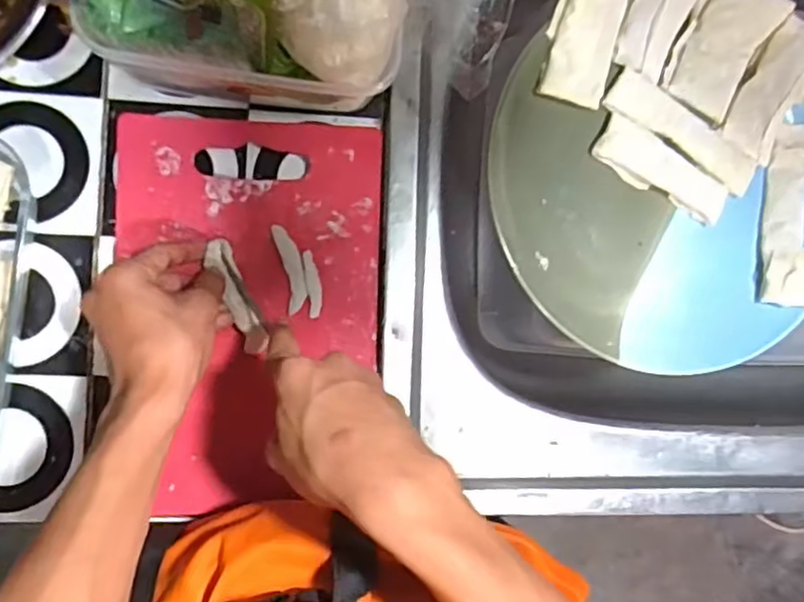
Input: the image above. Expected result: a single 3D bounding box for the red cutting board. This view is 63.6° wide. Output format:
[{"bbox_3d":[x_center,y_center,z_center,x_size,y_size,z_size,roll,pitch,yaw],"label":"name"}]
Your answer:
[{"bbox_3d":[-0.108,0.007,0.463,0.182,0.017,0.274,1,87,-8],"label":"red cutting board"}]

